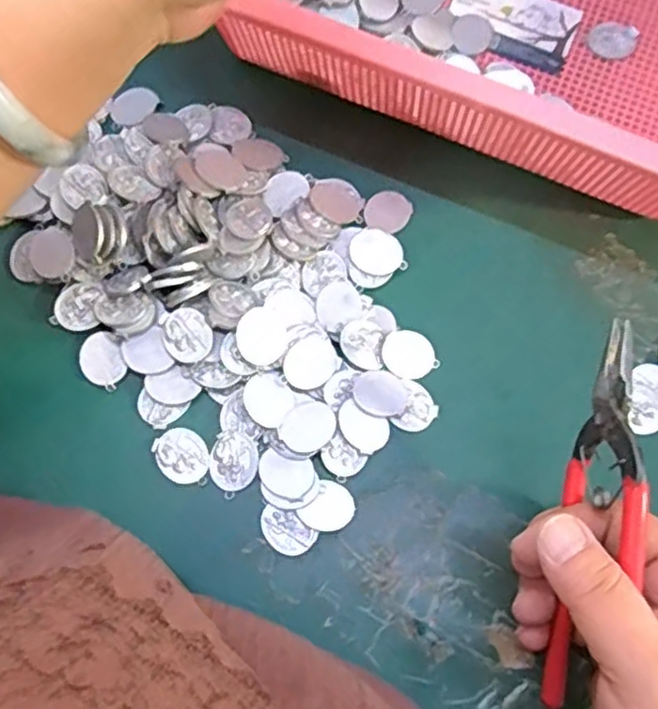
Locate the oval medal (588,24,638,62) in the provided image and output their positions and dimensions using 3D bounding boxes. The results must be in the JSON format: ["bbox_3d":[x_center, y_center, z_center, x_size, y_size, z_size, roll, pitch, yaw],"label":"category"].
[{"bbox_3d":[0.151,-0.167,0.367,0.024,0.004,0.021,21,85,7],"label":"oval medal"}]

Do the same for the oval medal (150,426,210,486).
[{"bbox_3d":[-0.063,0.045,0.303,0.021,0.004,0.028,-41,79,-11],"label":"oval medal"}]

